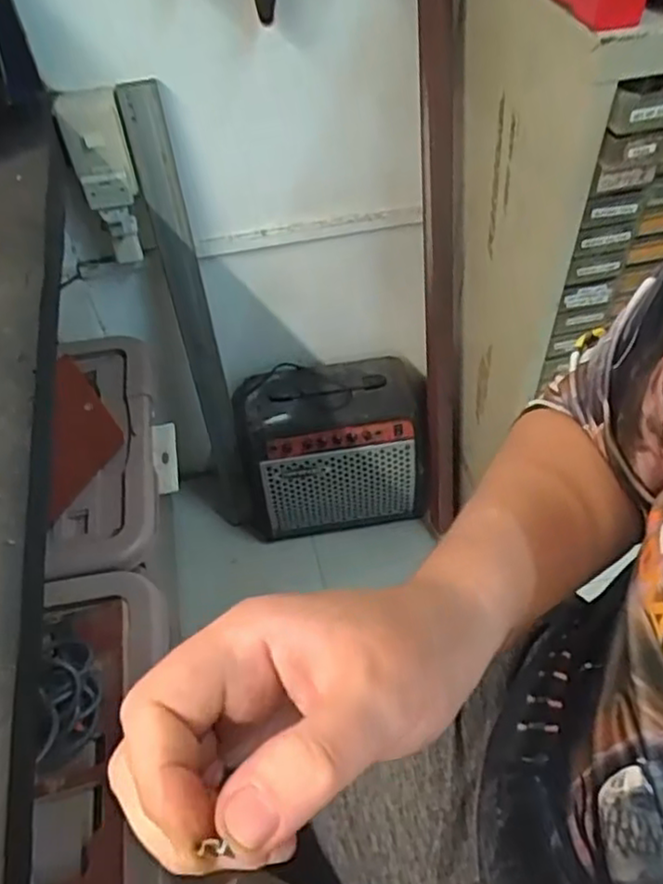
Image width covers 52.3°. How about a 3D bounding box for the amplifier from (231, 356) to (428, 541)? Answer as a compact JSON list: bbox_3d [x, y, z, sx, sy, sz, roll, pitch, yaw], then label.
[{"bbox_3d":[0.001,0.008,1.232,0.332,0.281,0.203,-11,49,-6],"label":"amplifier"}]

